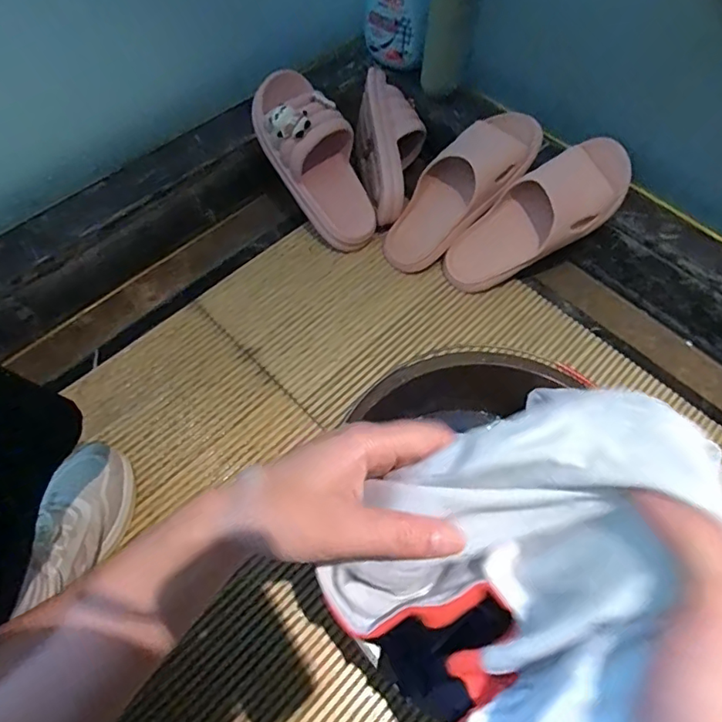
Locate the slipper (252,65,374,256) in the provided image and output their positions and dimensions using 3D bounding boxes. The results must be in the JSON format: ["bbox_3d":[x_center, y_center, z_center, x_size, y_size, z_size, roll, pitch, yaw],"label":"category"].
[{"bbox_3d":[-0.059,-0.264,0.698,0.097,0.079,0.243,-35,110,-17],"label":"slipper"}]

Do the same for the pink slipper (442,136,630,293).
[{"bbox_3d":[0.224,-0.182,0.670,0.251,0.060,0.086,-35,62,23],"label":"pink slipper"}]

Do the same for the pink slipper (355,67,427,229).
[{"bbox_3d":[0.044,-0.309,0.753,0.100,0.087,0.234,-2,81,-2],"label":"pink slipper"}]

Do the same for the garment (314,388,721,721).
[{"bbox_3d":[0.050,0.092,0.230,0.116,0.140,0.143,21,64,10],"label":"garment"}]

